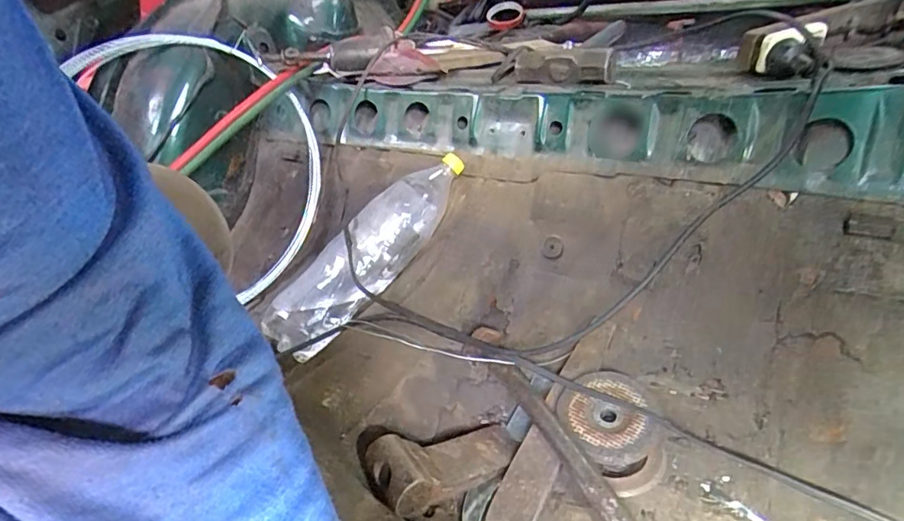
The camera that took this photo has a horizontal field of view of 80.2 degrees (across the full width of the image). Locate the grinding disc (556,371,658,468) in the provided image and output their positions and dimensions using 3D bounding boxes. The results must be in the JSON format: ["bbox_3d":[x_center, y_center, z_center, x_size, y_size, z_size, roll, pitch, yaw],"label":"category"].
[{"bbox_3d":[0.147,0.149,0.515,0.087,0.014,0.097,3,44,15],"label":"grinding disc"}]

